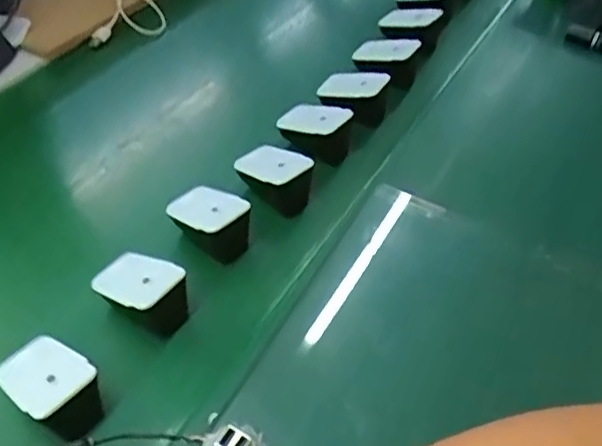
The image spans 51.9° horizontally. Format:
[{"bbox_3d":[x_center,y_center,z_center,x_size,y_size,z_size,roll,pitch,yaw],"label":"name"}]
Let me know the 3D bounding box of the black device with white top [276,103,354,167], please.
[{"bbox_3d":[0.012,-0.087,0.589,0.064,0.045,0.047,32,53,25],"label":"black device with white top"}]

